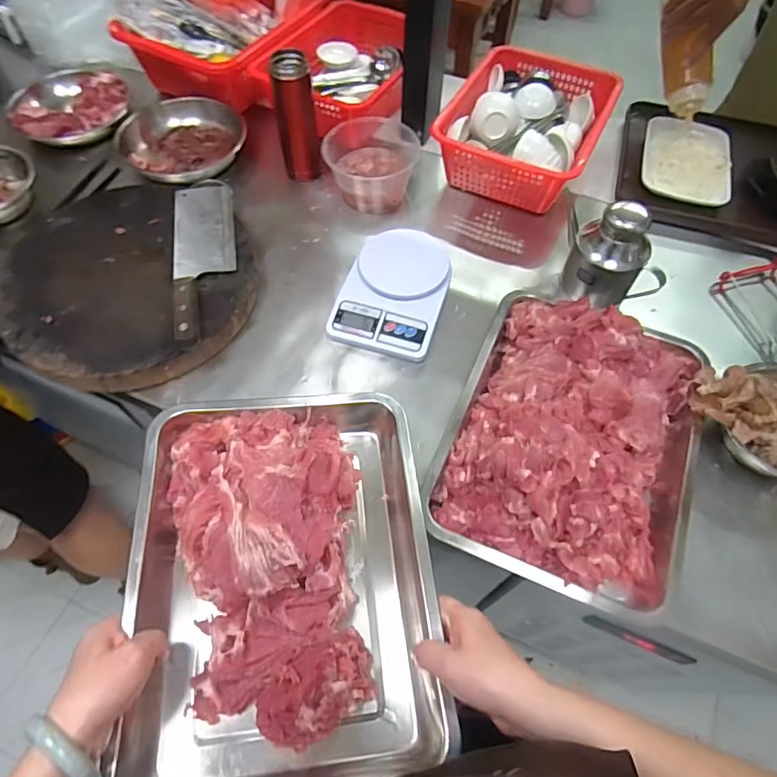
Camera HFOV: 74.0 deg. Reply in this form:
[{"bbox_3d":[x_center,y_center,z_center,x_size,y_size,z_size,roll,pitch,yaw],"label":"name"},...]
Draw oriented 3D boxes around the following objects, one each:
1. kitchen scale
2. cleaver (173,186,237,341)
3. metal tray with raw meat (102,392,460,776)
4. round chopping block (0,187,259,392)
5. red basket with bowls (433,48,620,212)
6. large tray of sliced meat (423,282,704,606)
[{"bbox_3d":[0.009,-0.132,0.691,0.135,0.046,0.184,15,60,8],"label":"kitchen scale"},{"bbox_3d":[-0.243,-0.179,0.681,0.079,0.024,0.282,-10,60,-7],"label":"cleaver"},{"bbox_3d":[-0.091,0.162,0.469,0.254,0.076,0.351,-6,59,-4],"label":"metal tray with raw meat"},{"bbox_3d":[-0.333,-0.139,0.685,0.306,0.060,0.307,0,59,-1],"label":"round chopping block"},{"bbox_3d":[0.212,-0.406,0.810,0.218,0.097,0.260,24,62,13],"label":"red basket with bowls"},{"bbox_3d":[0.207,0.045,0.570,0.252,0.086,0.327,20,61,11],"label":"large tray of sliced meat"}]

